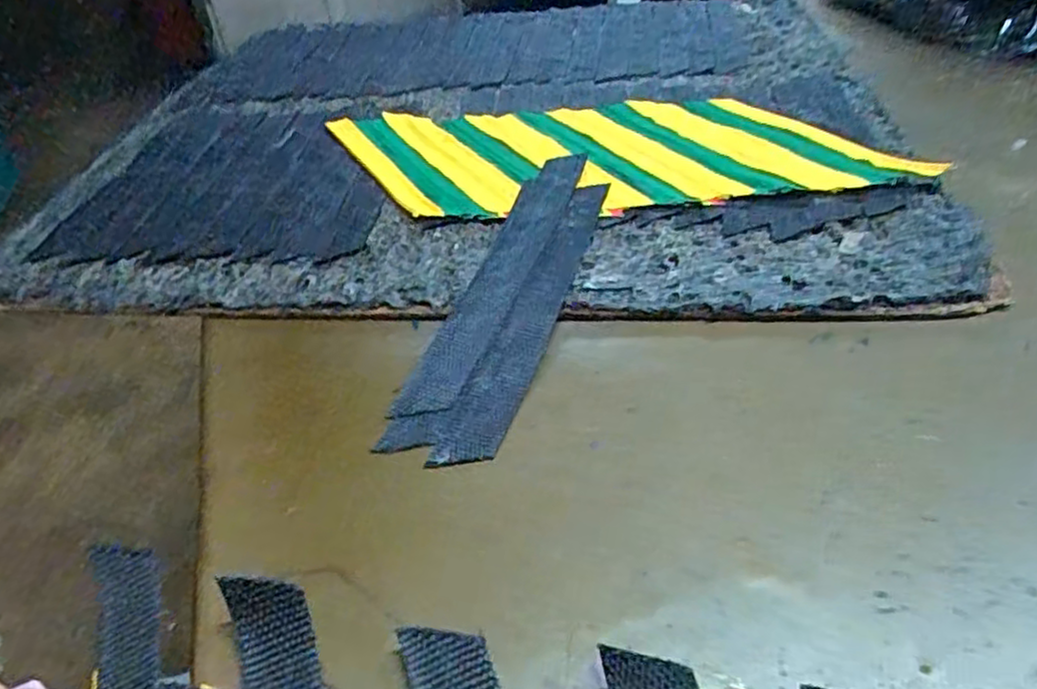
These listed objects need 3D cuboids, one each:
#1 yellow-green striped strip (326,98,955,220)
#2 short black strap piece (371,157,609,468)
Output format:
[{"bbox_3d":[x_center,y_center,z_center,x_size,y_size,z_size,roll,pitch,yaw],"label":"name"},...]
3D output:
[{"bbox_3d":[0.053,-0.128,0.463,0.354,0.011,0.151,-2,41,4],"label":"yellow-green striped strip"},{"bbox_3d":[-0.003,-0.029,0.365,0.055,0.009,0.225,12,50,16],"label":"short black strap piece"}]

